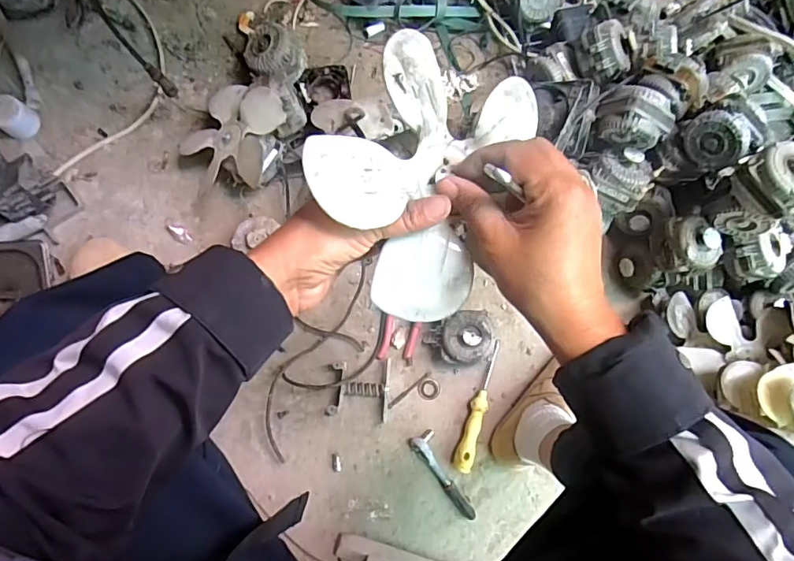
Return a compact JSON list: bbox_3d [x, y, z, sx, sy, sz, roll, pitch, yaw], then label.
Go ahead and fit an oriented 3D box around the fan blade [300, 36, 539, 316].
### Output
[{"bbox_3d":[0.015,-0.073,0.329,0.127,0.056,0.179,24,80,-1],"label":"fan blade"}]

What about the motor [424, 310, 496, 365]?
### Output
[{"bbox_3d":[0.097,0.088,0.769,0.098,0.075,0.082,2,81,-4],"label":"motor"}]

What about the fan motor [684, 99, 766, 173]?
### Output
[{"bbox_3d":[0.441,-0.197,0.665,0.069,0.068,0.079,-28,85,-8],"label":"fan motor"}]

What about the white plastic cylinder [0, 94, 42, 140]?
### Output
[{"bbox_3d":[-0.592,-0.252,0.765,0.048,0.051,0.051,1,81,-4],"label":"white plastic cylinder"}]

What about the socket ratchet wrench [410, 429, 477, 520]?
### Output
[{"bbox_3d":[0.074,0.303,0.761,0.038,0.027,0.147,-31,85,-8],"label":"socket ratchet wrench"}]

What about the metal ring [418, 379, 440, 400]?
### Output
[{"bbox_3d":[0.051,0.174,0.792,0.035,0.004,0.033,1,81,-4],"label":"metal ring"}]

